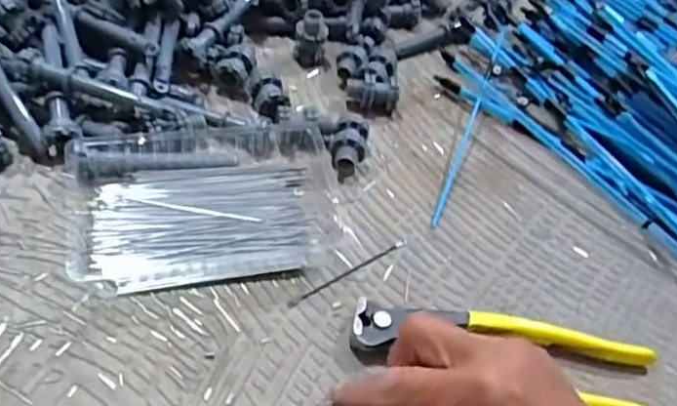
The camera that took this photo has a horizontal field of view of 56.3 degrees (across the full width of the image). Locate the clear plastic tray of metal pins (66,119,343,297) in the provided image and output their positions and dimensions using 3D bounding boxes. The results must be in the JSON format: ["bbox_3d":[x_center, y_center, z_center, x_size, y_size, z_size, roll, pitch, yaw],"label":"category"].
[{"bbox_3d":[-0.076,-0.003,0.374,0.152,0.029,0.103,-6,53,-17],"label":"clear plastic tray of metal pins"}]

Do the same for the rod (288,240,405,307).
[{"bbox_3d":[0.006,0.040,0.366,0.083,0.004,0.004,-25,60,-29],"label":"rod"}]

